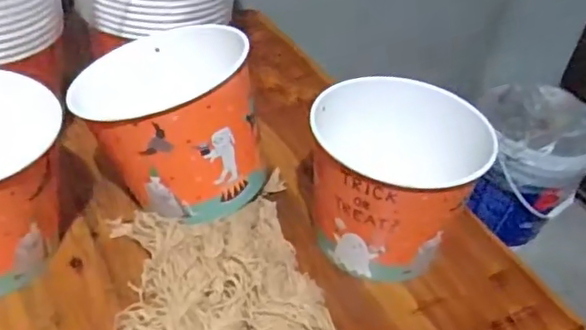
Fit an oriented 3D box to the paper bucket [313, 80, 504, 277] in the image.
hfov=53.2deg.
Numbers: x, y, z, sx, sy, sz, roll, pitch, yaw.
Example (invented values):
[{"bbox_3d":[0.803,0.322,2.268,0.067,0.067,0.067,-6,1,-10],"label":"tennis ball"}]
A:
[{"bbox_3d":[0.093,0.019,0.557,0.141,0.139,0.140,4,37,-3],"label":"paper bucket"}]

